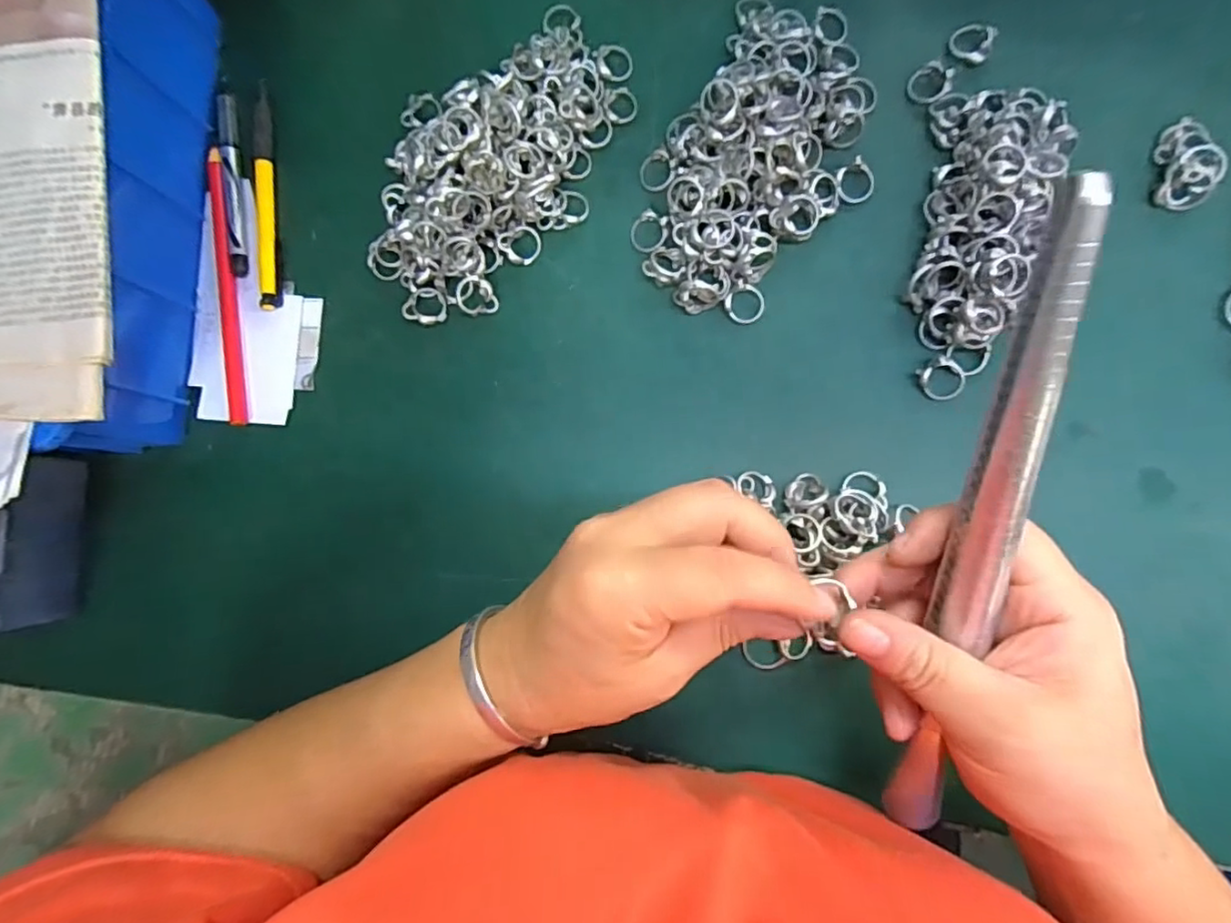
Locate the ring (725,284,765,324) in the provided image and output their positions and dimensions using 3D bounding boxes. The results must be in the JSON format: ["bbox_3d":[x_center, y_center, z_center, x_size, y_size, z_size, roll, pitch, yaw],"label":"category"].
[{"bbox_3d":[0.071,-0.085,0.331,0.020,0.005,0.020,0,85,5],"label":"ring"}]

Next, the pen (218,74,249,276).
[{"bbox_3d":[-0.224,-0.169,0.358,0.011,0.006,0.122,-9,85,5],"label":"pen"}]

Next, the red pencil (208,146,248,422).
[{"bbox_3d":[-0.223,-0.100,0.351,0.011,0.007,0.159,-9,85,5],"label":"red pencil"}]

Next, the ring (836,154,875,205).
[{"bbox_3d":[0.131,-0.153,0.332,0.021,0.009,0.022,0,85,5],"label":"ring"}]

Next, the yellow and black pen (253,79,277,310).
[{"bbox_3d":[-0.203,-0.154,0.354,0.011,0.006,0.133,-4,85,5],"label":"yellow and black pen"}]

